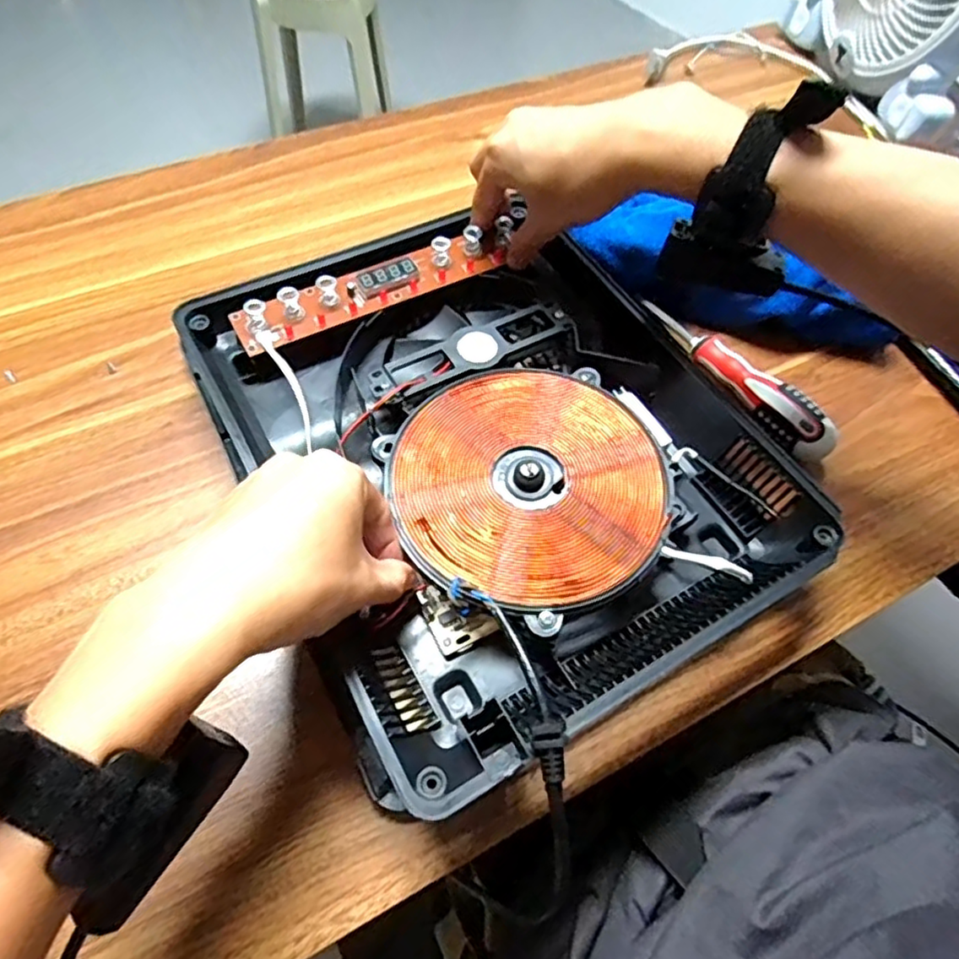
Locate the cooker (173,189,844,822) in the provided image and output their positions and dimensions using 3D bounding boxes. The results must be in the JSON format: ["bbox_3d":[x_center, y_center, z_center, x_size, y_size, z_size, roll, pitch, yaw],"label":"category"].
[{"bbox_3d":[0.003,-0.026,0.396,0.278,0.051,0.338,-25,62,-18],"label":"cooker"}]

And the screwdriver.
[{"bbox_3d":[0.174,-0.074,0.454,0.024,0.038,0.165,-27,63,-19],"label":"screwdriver"}]

